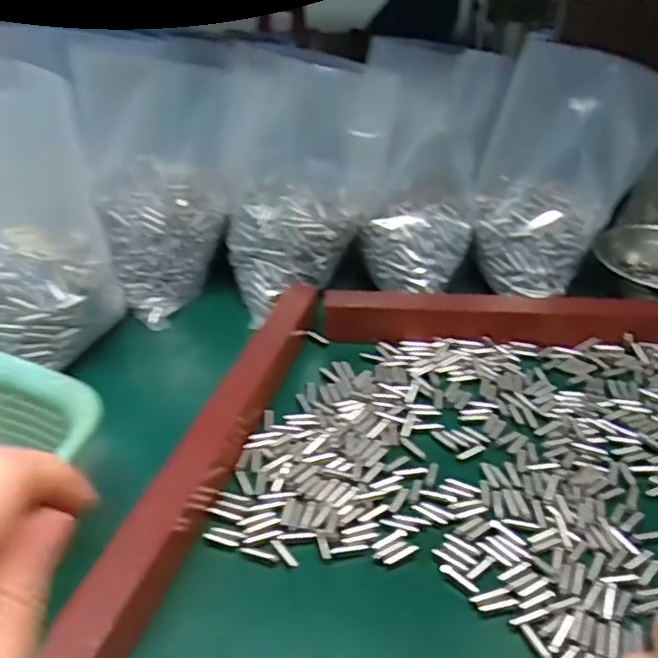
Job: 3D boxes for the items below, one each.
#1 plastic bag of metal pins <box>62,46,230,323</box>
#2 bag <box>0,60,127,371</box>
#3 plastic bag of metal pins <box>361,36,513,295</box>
[{"bbox_3d":[-0.143,-0.128,0.544,0.117,0.202,0.101,-13,38,-18],"label":"plastic bag of metal pins"},{"bbox_3d":[-0.239,-0.081,0.468,0.126,0.190,0.128,-14,39,-20],"label":"bag"},{"bbox_3d":[0.082,-0.125,0.537,0.105,0.209,0.066,7,37,8],"label":"plastic bag of metal pins"}]

